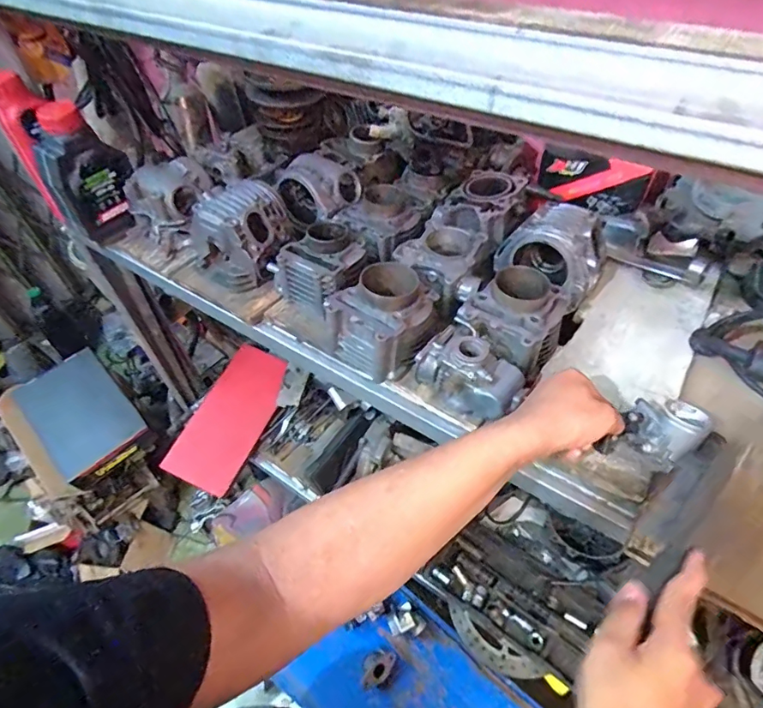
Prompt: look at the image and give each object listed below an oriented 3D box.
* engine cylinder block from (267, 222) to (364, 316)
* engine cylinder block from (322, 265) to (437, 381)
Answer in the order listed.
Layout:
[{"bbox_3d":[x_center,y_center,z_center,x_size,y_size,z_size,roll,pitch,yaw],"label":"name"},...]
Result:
[{"bbox_3d":[-0.080,-0.121,0.662,0.105,0.072,0.104,29,57,25],"label":"engine cylinder block"},{"bbox_3d":[0.005,-0.044,0.595,0.098,0.085,0.126,34,59,28],"label":"engine cylinder block"}]

